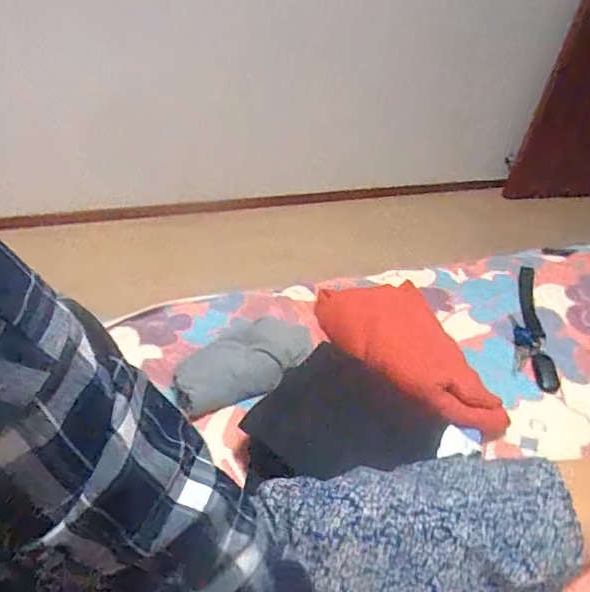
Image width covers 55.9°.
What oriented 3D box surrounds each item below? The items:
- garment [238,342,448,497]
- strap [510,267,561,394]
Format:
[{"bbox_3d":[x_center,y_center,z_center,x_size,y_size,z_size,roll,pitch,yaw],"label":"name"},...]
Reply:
[{"bbox_3d":[0.047,0.131,0.623,0.197,0.053,0.159,2,39,-8],"label":"garment"},{"bbox_3d":[0.346,0.041,0.818,0.057,0.016,0.225,10,50,3],"label":"strap"}]

